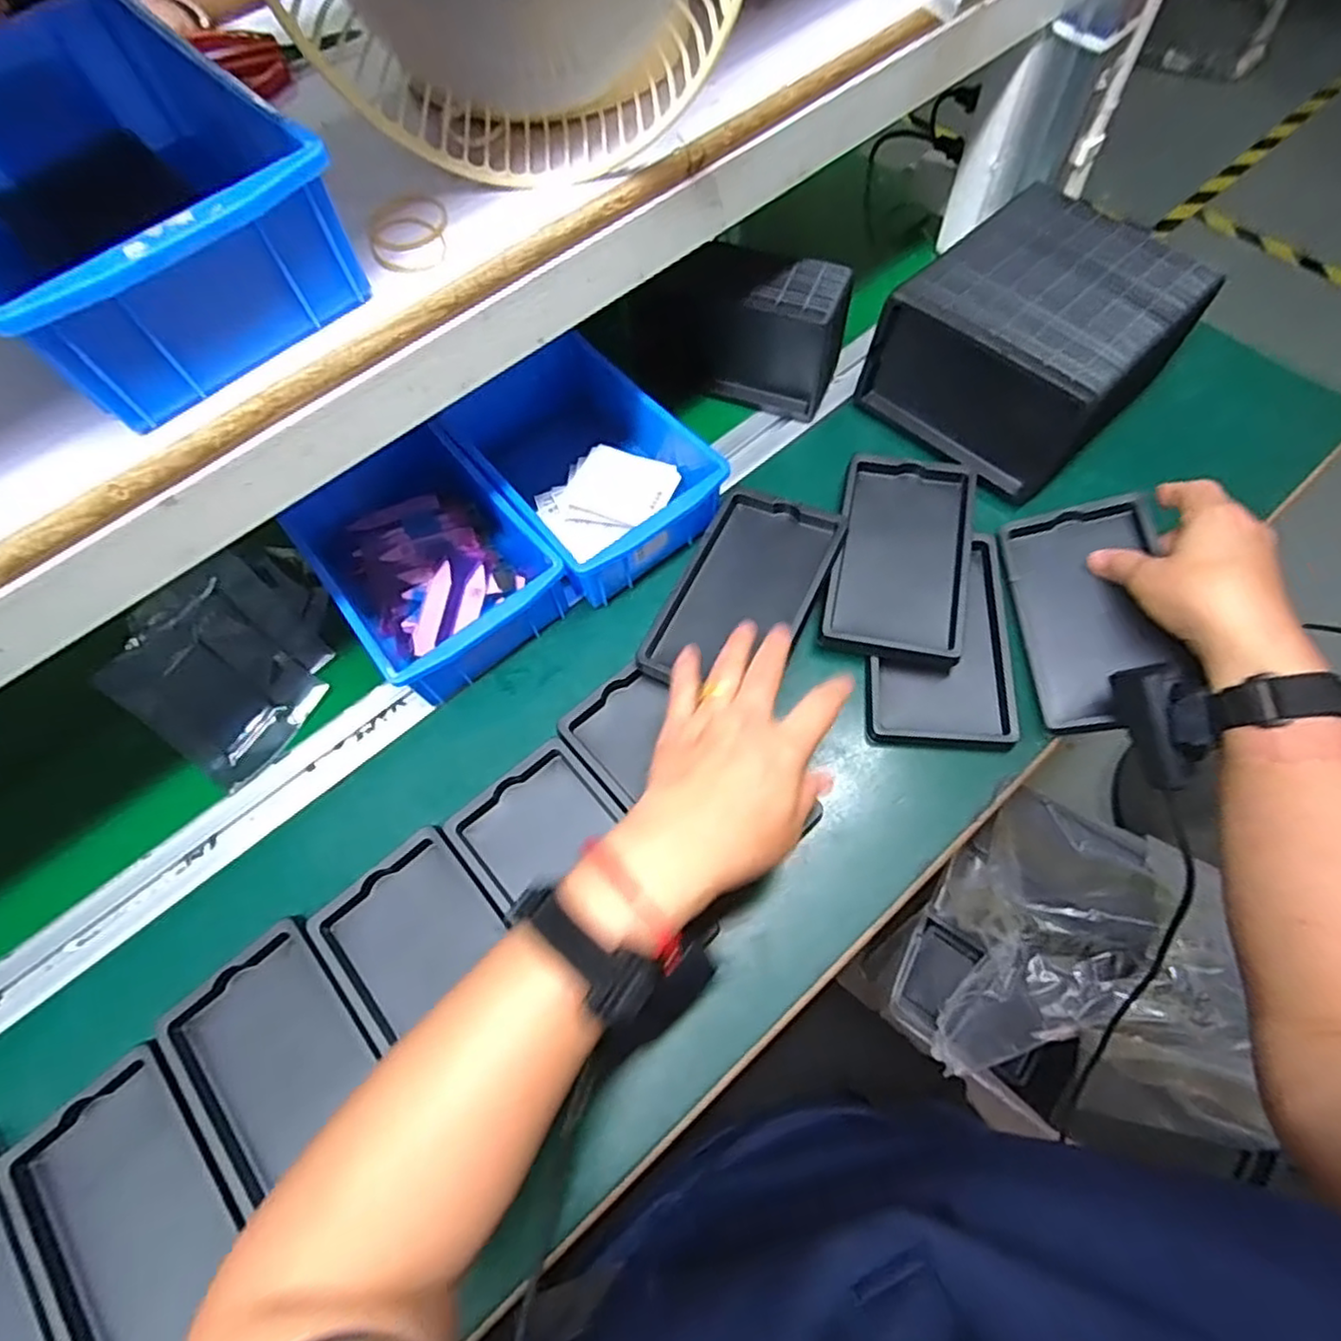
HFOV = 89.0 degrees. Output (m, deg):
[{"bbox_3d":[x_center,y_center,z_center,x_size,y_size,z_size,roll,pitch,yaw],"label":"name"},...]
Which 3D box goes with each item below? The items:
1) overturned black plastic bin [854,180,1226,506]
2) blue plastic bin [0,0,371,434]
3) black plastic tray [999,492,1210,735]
[{"bbox_3d":[0.274,-0.252,0.527,0.173,0.097,0.188,41,73,20],"label":"overturned black plastic bin"},{"bbox_3d":[-0.239,-0.203,0.299,0.122,0.064,0.196,-41,69,-15],"label":"blue plastic bin"},{"bbox_3d":[0.285,-0.040,0.459,0.089,0.022,0.158,-13,62,27],"label":"black plastic tray"}]

